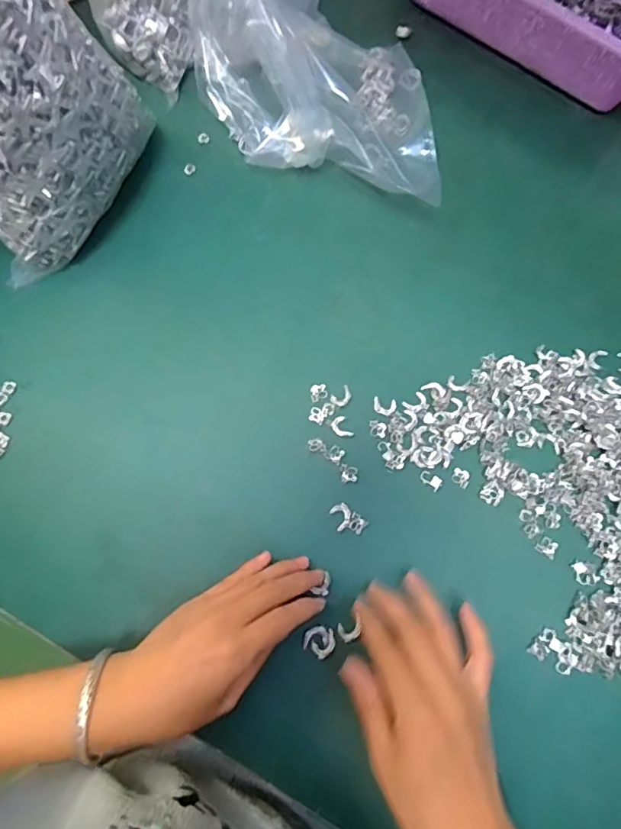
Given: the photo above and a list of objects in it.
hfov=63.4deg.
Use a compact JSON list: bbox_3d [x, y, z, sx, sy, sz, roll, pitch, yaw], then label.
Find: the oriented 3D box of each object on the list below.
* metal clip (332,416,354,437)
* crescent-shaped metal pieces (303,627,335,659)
[{"bbox_3d":[0.025,0.010,0.405,0.013,0.004,0.018,-22,75,-7],"label":"metal clip"},{"bbox_3d":[0.006,0.162,0.358,0.021,0.004,0.020,0,73,-1],"label":"crescent-shaped metal pieces"}]

